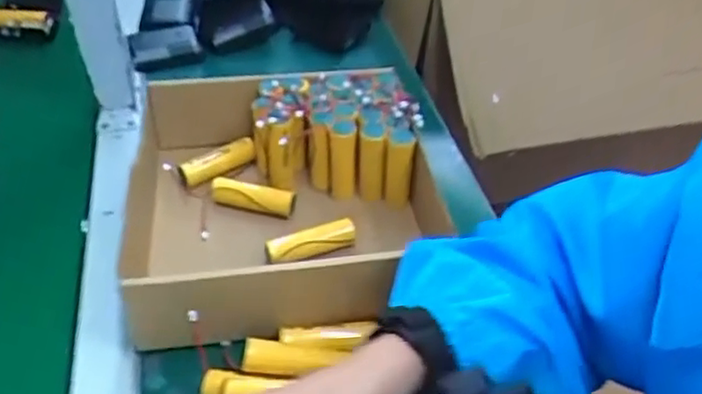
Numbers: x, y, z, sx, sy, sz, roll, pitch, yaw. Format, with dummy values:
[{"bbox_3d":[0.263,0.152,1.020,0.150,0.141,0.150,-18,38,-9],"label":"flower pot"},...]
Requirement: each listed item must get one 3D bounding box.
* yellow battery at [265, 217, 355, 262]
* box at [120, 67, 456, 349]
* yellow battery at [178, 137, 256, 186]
[{"bbox_3d":[-0.031,0.034,0.521,0.071,0.014,0.018,-15,44,-17],"label":"yellow battery"},{"bbox_3d":[-0.048,-0.005,0.539,0.230,0.084,0.237,-5,42,-7],"label":"box"},{"bbox_3d":[-0.121,-0.032,0.598,0.074,0.022,0.015,-26,48,-27],"label":"yellow battery"}]

